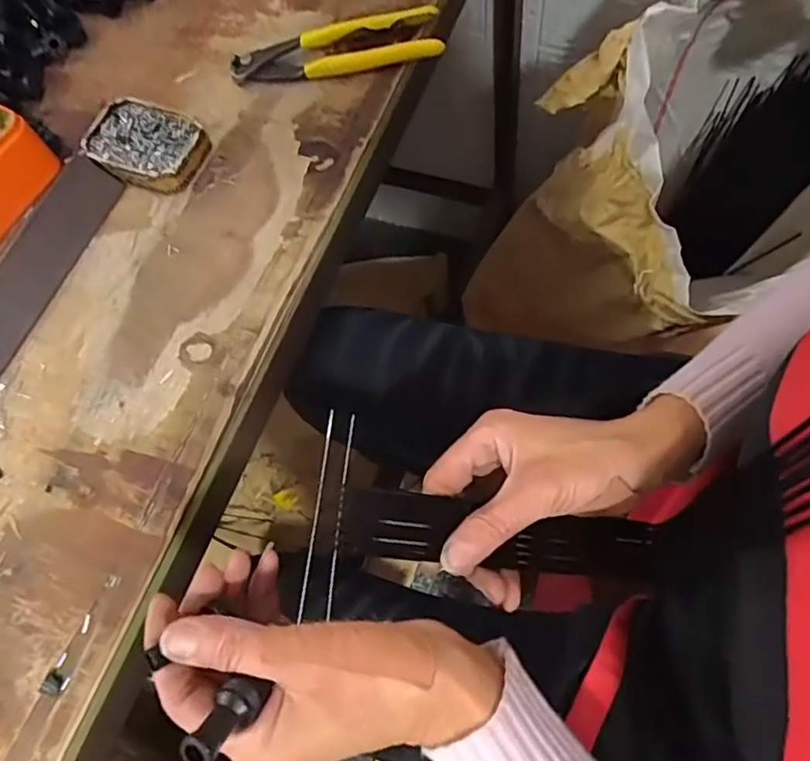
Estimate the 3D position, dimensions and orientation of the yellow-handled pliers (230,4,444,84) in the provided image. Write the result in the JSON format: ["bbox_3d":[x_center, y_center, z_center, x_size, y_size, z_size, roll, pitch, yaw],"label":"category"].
[{"bbox_3d":[-0.055,-0.258,0.470,0.162,0.014,0.041,-7,74,7],"label":"yellow-handled pliers"}]

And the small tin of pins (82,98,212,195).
[{"bbox_3d":[-0.193,-0.176,0.456,0.090,0.024,0.061,19,71,14],"label":"small tin of pins"}]

